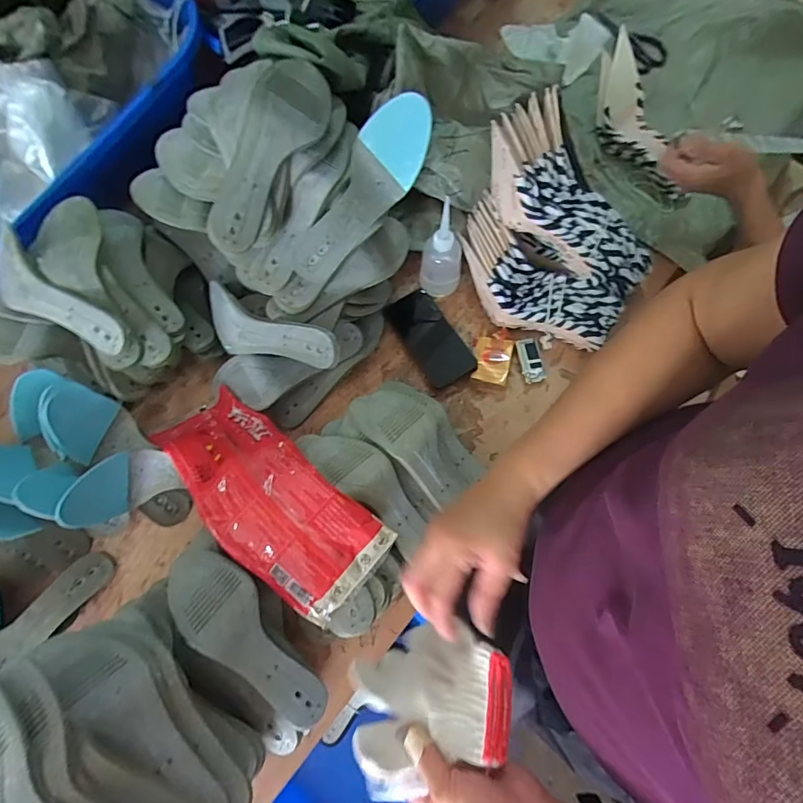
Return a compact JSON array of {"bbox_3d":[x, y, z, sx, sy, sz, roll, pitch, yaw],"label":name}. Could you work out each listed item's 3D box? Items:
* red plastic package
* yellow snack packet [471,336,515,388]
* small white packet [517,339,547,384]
[{"bbox_3d":[-0.183,0.105,0.583,0.351,0.074,0.138,36,77,27],"label":"red plastic package"},{"bbox_3d":[0.140,-0.064,0.708,0.053,0.017,0.076,12,74,5],"label":"yellow snack packet"},{"bbox_3d":[0.198,-0.065,0.712,0.034,0.012,0.071,-11,73,-2],"label":"small white packet"}]

